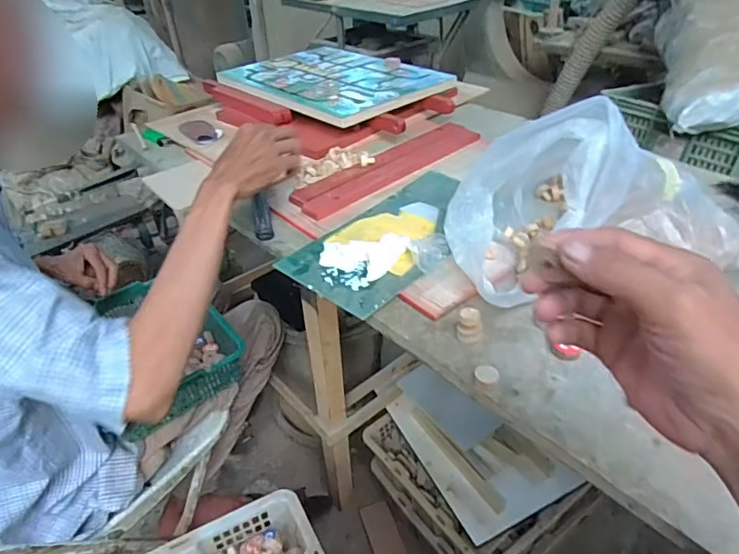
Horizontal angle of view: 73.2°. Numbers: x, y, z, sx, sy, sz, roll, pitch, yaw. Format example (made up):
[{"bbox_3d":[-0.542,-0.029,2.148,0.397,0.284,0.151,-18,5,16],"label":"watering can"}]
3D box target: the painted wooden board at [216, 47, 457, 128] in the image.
[{"bbox_3d":[-0.073,-0.388,0.982,0.322,0.027,0.397,-27,44,-30],"label":"painted wooden board"}]

